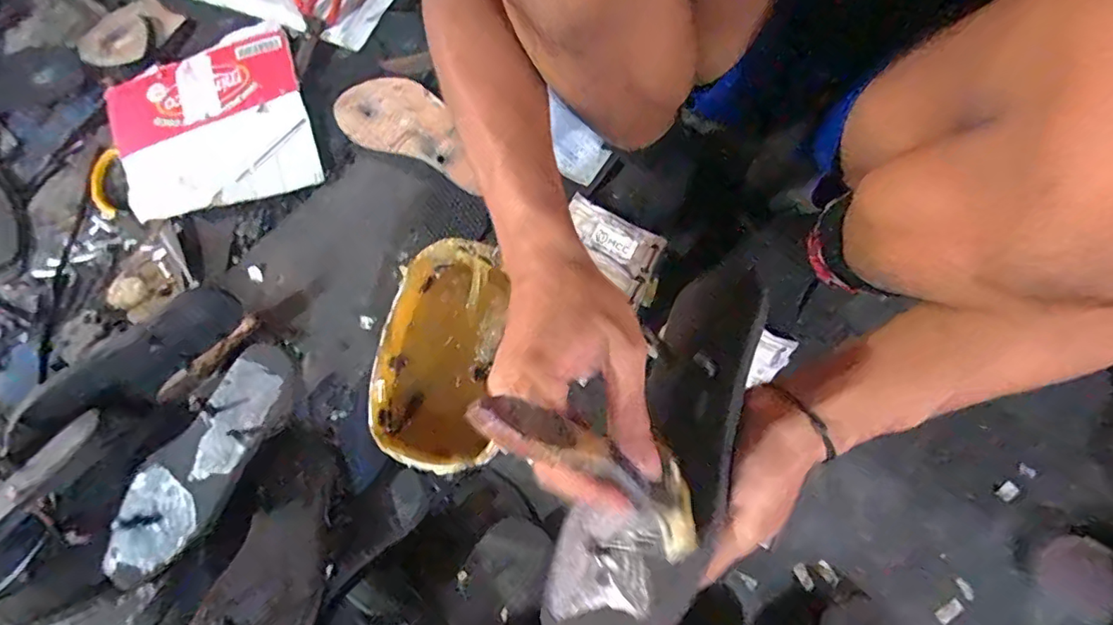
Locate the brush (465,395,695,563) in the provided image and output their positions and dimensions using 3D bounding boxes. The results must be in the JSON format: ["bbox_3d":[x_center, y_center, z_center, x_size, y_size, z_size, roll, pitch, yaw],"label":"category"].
[{"bbox_3d":[0.019,0.070,0.248,0.145,0.021,0.037,38,75,-32],"label":"brush"}]

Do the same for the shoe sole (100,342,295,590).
[{"bbox_3d":[-0.311,0.130,0.469,0.073,0.027,0.227,37,78,10],"label":"shoe sole"}]

